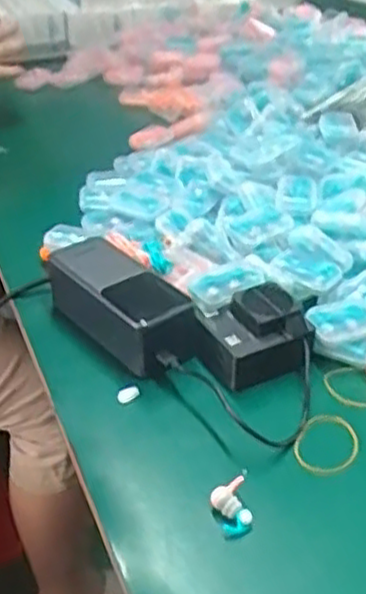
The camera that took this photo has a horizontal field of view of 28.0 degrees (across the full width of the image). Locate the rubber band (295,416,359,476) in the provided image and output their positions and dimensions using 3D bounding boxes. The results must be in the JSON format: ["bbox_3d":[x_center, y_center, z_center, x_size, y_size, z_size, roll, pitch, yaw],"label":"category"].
[{"bbox_3d":[0.094,0.096,0.477,0.038,0.004,0.053,30,48,22],"label":"rubber band"}]

